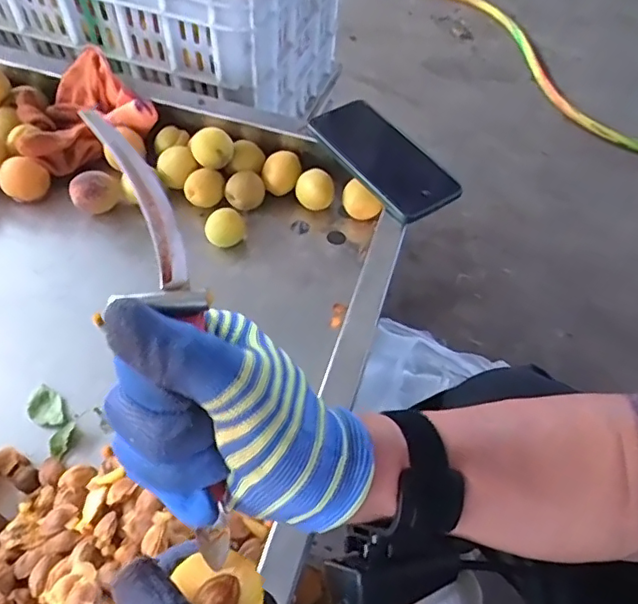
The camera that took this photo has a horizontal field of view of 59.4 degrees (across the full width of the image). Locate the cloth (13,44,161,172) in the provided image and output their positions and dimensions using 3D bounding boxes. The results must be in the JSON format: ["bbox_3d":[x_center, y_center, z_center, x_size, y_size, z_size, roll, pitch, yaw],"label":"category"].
[{"bbox_3d":[-0.261,-0.214,0.616,0.142,0.063,0.113,-20,59,-16],"label":"cloth"}]

